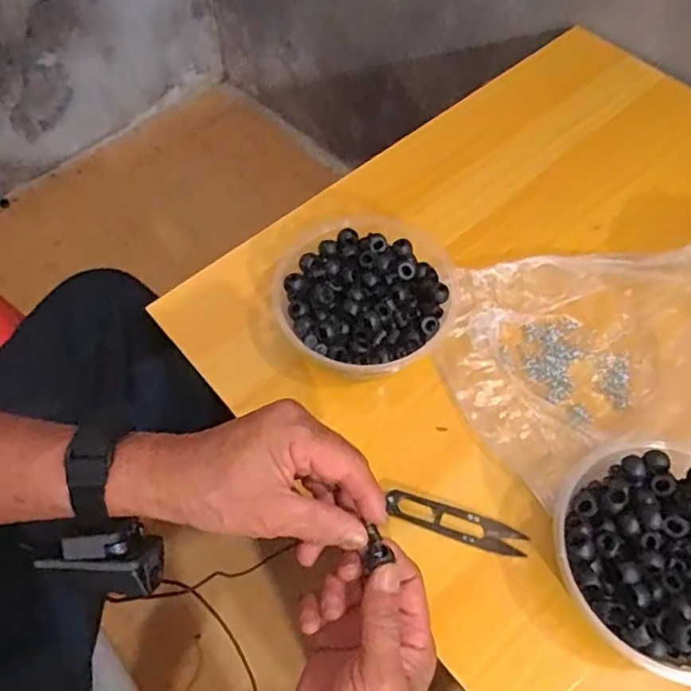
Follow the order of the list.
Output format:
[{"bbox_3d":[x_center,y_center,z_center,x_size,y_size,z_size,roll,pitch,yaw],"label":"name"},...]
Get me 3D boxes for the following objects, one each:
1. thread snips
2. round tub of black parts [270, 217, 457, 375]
[{"bbox_3d":[0.079,0.127,0.437,0.101,0.013,0.021,15,63,12],"label":"thread snips"},{"bbox_3d":[0.024,-0.040,0.509,0.156,0.054,0.130,-28,63,-12],"label":"round tub of black parts"}]

